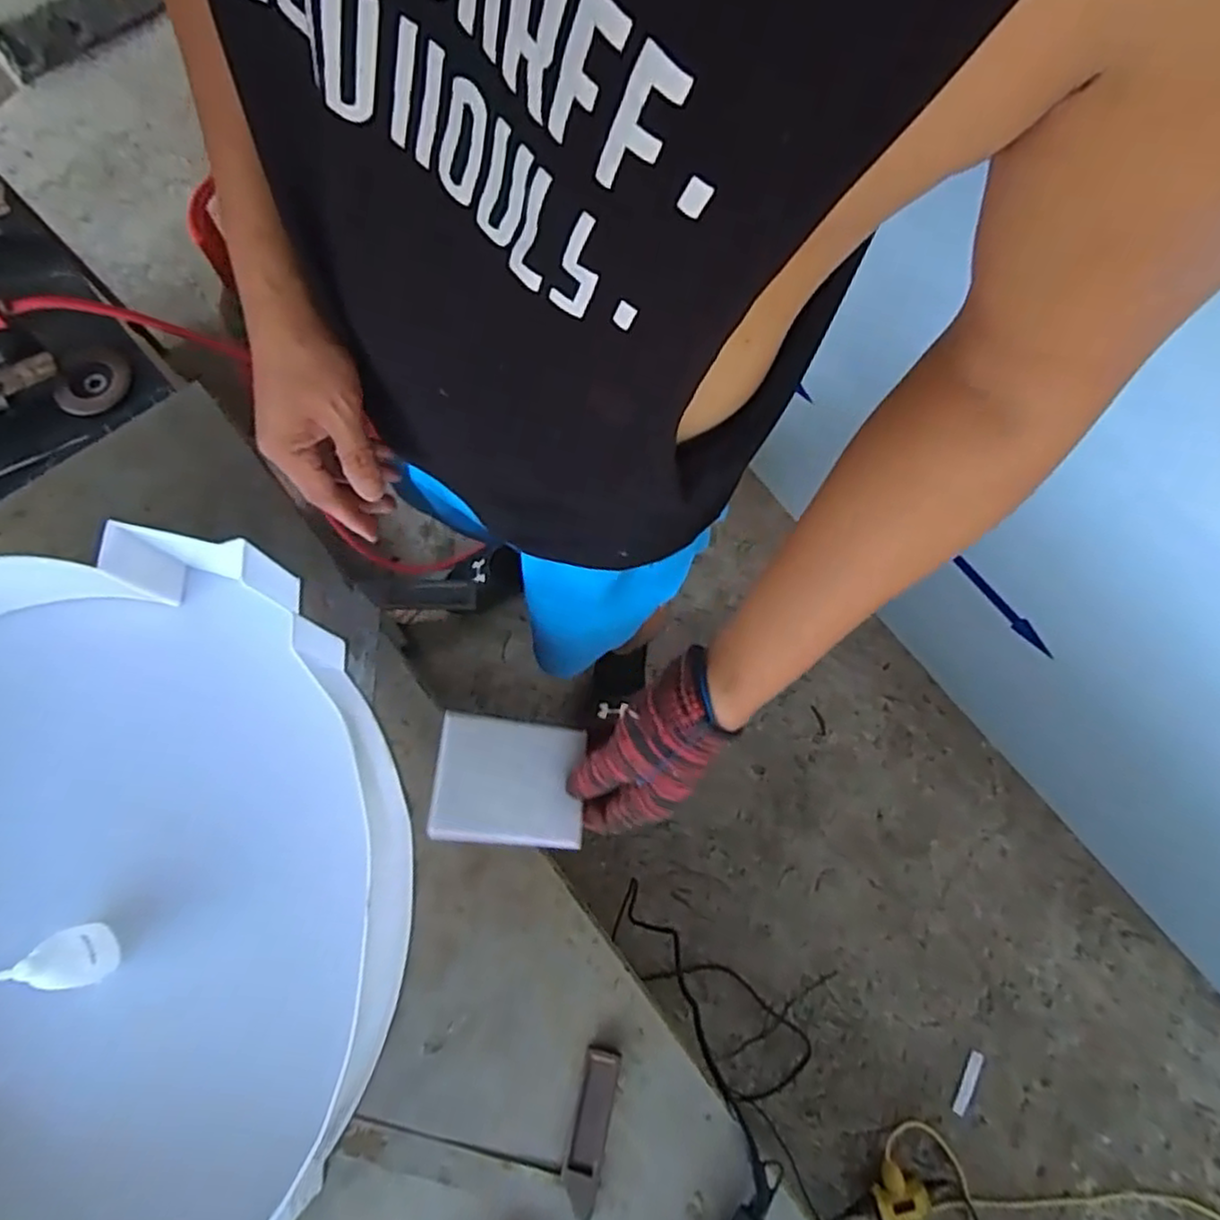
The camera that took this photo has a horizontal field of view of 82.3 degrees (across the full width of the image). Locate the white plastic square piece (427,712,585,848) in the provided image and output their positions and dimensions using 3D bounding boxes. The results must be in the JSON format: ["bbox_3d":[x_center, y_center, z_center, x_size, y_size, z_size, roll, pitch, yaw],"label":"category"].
[{"bbox_3d":[-0.070,0.118,0.485,0.099,0.006,0.084,7,69,-10],"label":"white plastic square piece"}]

